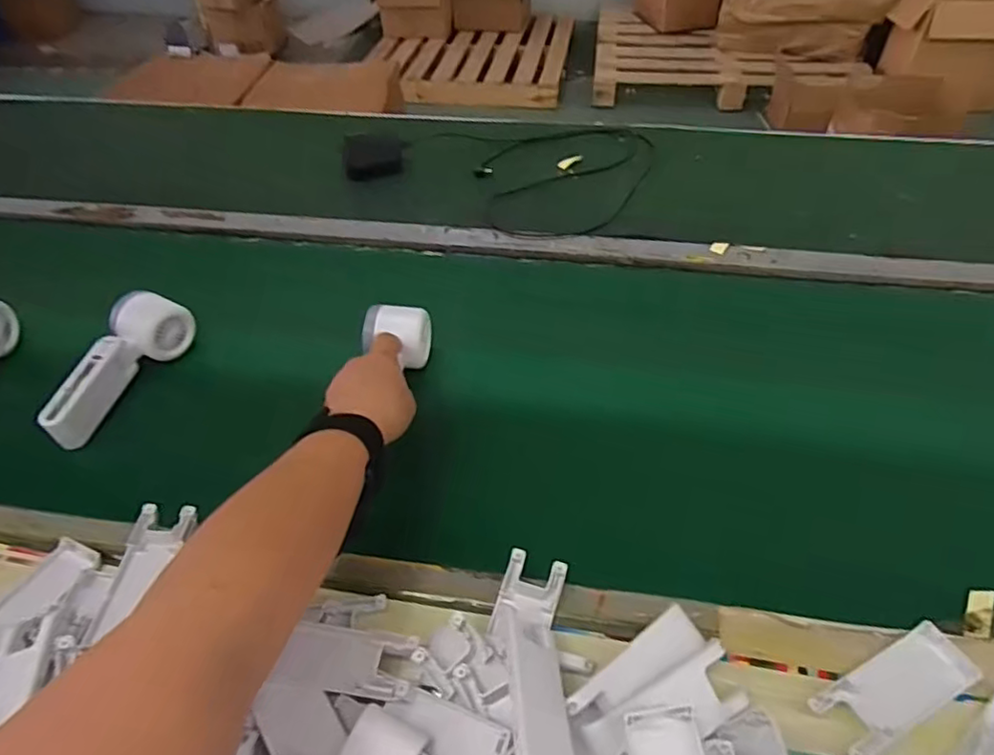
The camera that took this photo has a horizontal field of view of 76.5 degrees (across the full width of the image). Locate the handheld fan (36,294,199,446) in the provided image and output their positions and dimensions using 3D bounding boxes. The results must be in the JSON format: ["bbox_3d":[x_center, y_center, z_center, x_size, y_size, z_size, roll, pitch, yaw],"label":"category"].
[{"bbox_3d":[-0.367,-0.014,0.597,0.052,0.063,0.162,15,48,17],"label":"handheld fan"}]

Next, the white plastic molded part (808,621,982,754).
[{"bbox_3d":[0.242,0.189,0.381,0.105,0.008,0.038,-21,49,-17],"label":"white plastic molded part"}]

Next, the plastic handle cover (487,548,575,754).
[{"bbox_3d":[0.022,0.167,0.370,0.046,0.032,0.155,-3,22,0],"label":"plastic handle cover"}]

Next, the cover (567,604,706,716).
[{"bbox_3d":[0.084,0.174,0.378,0.096,0.019,0.027,-29,51,-23],"label":"cover"}]

